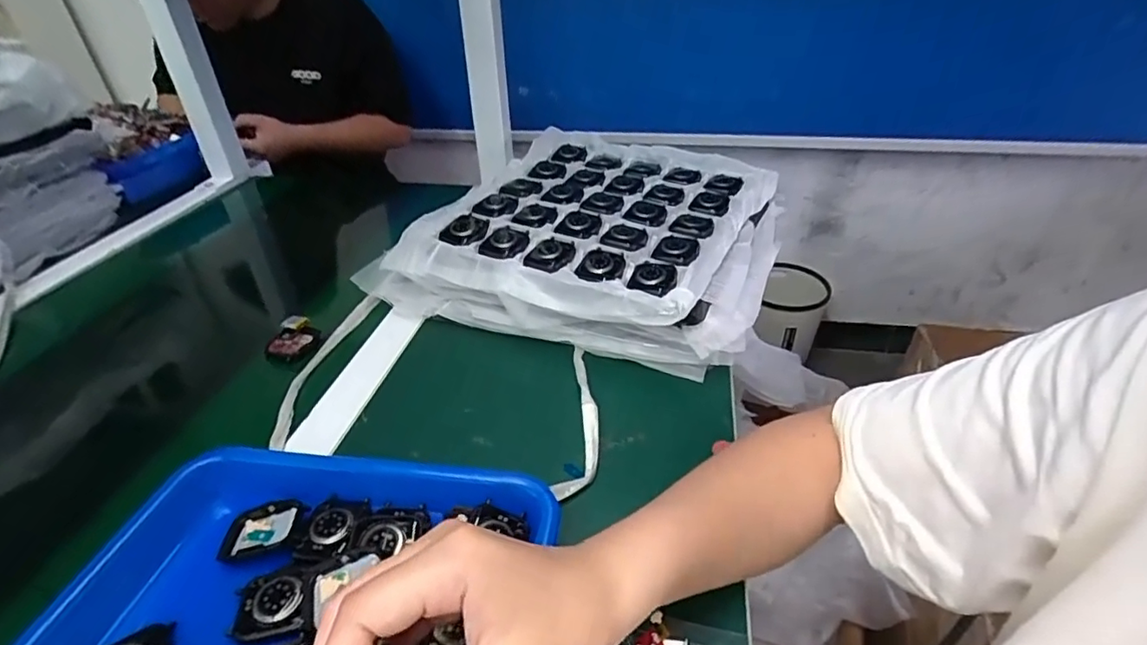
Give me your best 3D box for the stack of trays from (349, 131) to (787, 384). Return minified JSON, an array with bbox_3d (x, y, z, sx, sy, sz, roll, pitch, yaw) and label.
[{"bbox_3d":[0.008,-0.087,0.572,0.359,0.098,0.261,11,38,18],"label":"stack of trays"}]

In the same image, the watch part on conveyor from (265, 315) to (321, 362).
[{"bbox_3d":[-0.255,0.013,0.510,0.039,0.012,0.050,-9,36,-8],"label":"watch part on conveyor"}]

